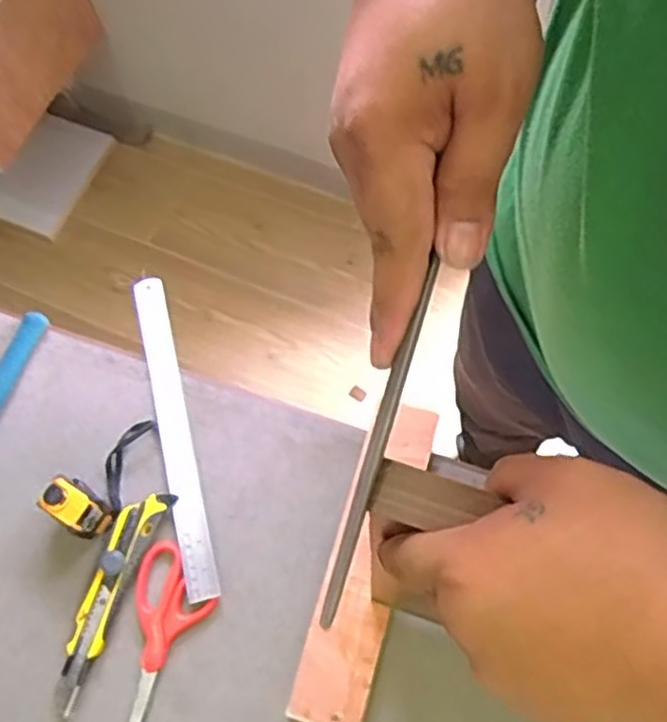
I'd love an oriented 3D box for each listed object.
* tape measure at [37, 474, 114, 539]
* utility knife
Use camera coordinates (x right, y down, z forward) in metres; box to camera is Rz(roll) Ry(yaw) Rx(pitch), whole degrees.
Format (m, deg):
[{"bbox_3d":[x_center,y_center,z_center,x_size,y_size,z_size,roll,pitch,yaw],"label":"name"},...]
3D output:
[{"bbox_3d":[-0.221,0.130,0.617,0.052,0.058,0.034,34,75,17],"label":"tape measure"},{"bbox_3d":[-0.193,0.199,0.600,0.039,0.016,0.186,17,71,12],"label":"utility knife"}]

